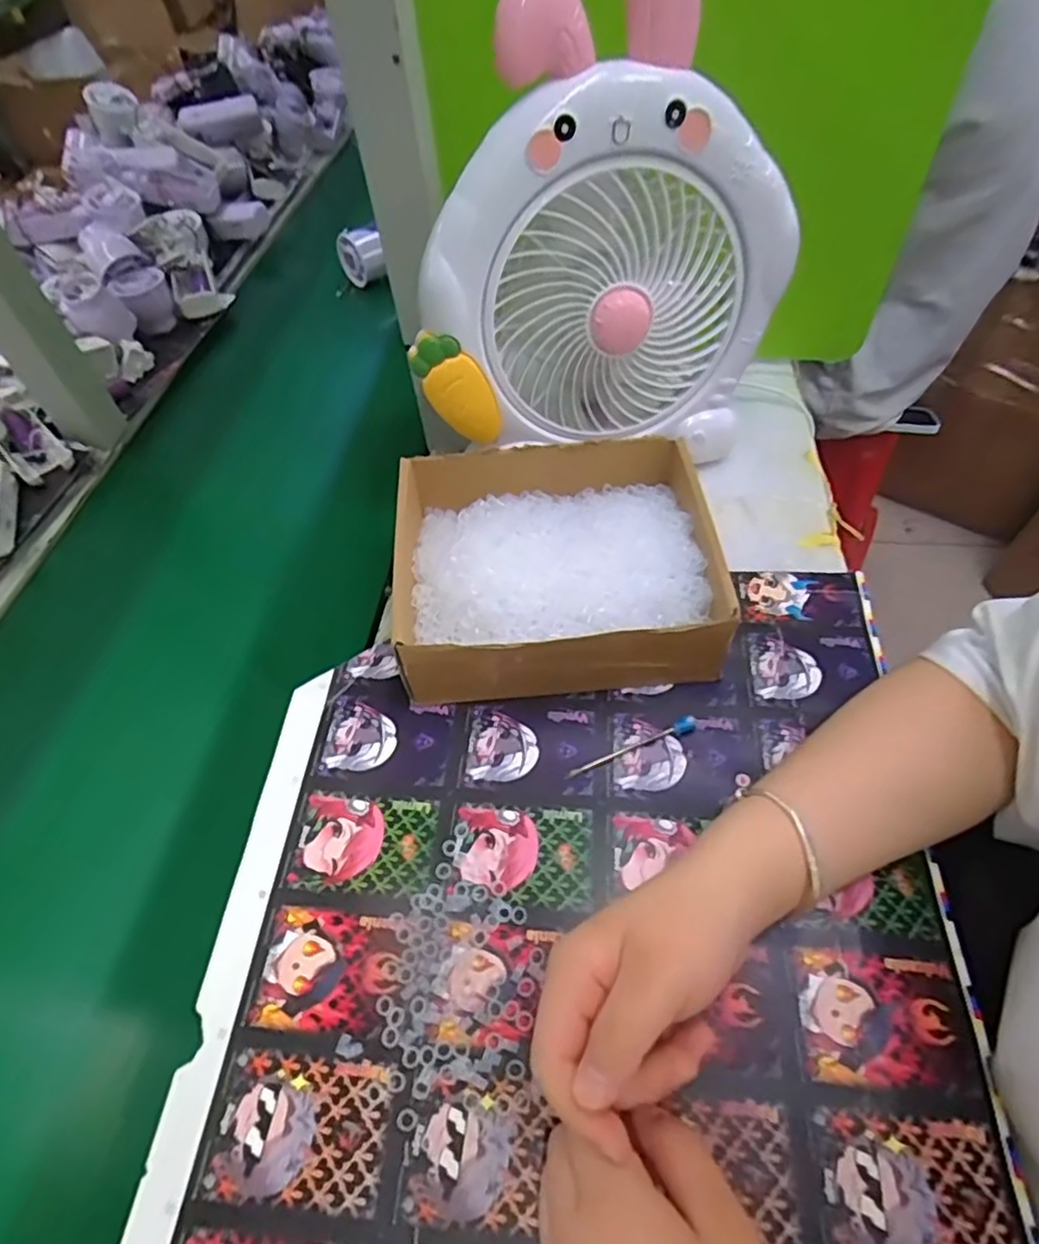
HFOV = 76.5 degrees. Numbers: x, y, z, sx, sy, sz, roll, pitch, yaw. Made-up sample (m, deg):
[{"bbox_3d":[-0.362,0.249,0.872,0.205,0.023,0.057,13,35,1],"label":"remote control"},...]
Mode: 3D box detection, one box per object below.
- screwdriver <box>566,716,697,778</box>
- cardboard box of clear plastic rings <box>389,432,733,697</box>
[{"bbox_3d":[0.072,0.079,0.411,0.089,0.011,0.011,-21,56,-13],"label":"screwdriver"},{"bbox_3d":[0.021,-0.045,0.464,0.220,0.064,0.193,-4,54,0],"label":"cardboard box of clear plastic rings"}]

